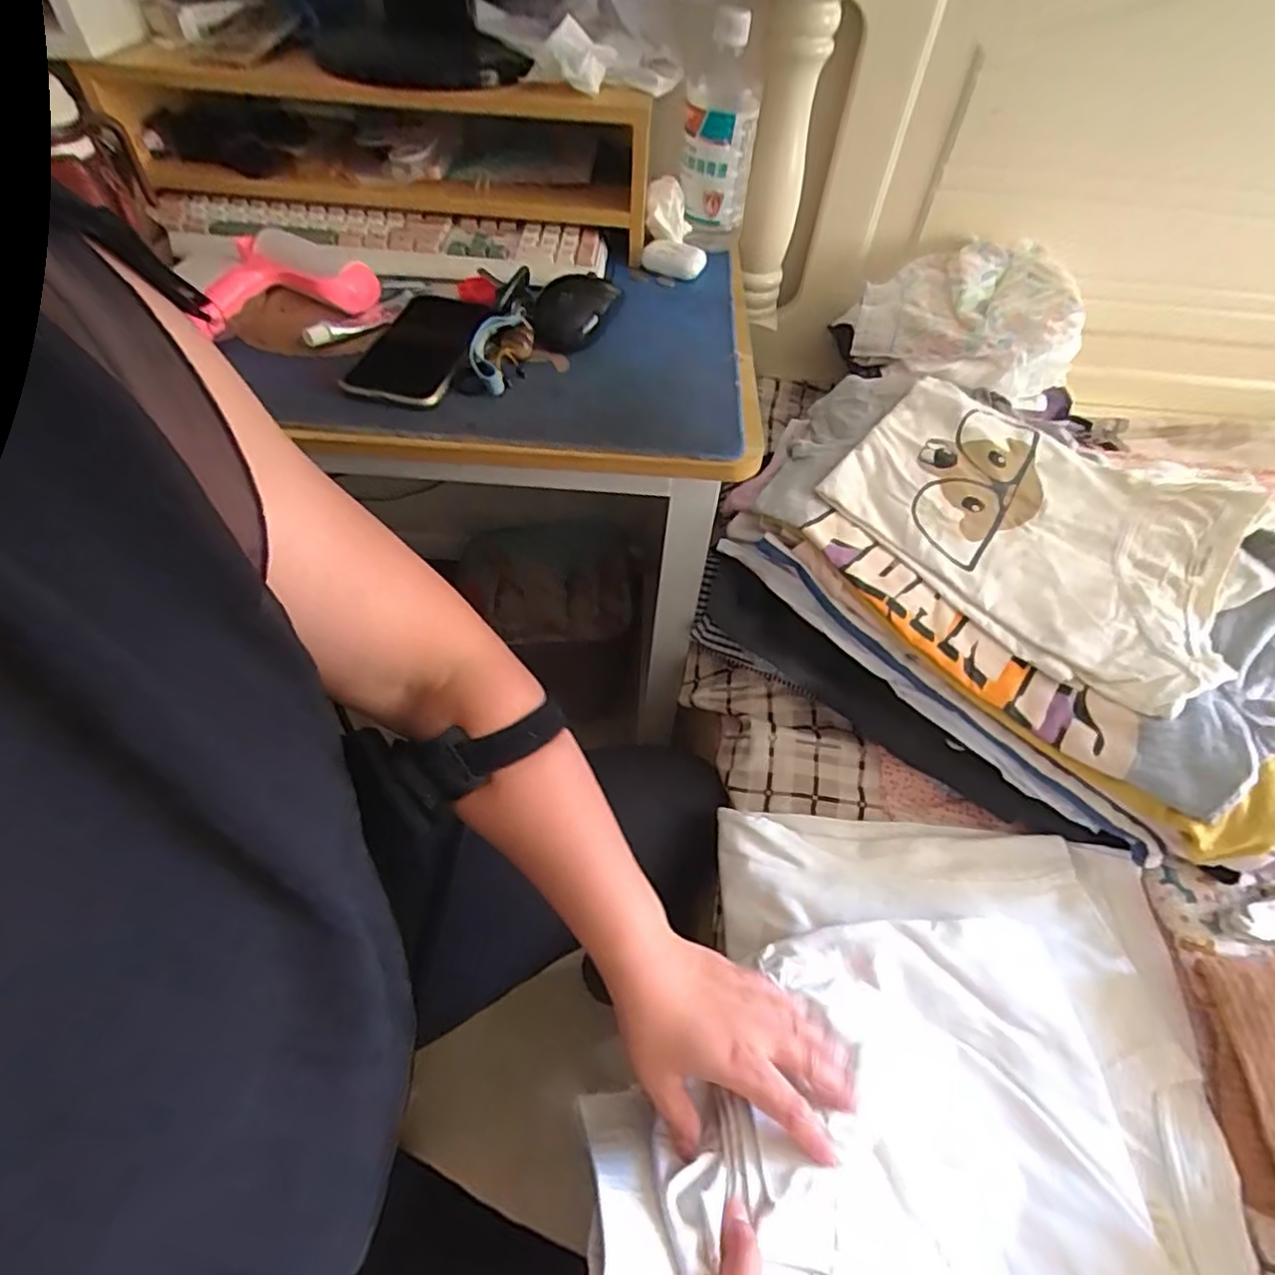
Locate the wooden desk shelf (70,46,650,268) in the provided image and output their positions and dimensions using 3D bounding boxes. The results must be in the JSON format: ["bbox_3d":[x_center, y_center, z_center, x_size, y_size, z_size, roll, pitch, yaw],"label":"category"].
[{"bbox_3d":[-0.219,-0.451,0.594,0.454,0.099,0.136,3,53,-2],"label":"wooden desk shelf"}]

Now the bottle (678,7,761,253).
[{"bbox_3d":[0.072,-0.440,0.587,0.064,0.164,0.055,9,53,3],"label":"bottle"}]

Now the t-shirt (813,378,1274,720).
[{"bbox_3d":[0.331,-0.098,0.537,0.301,0.046,0.221,38,60,23],"label":"t-shirt"}]

